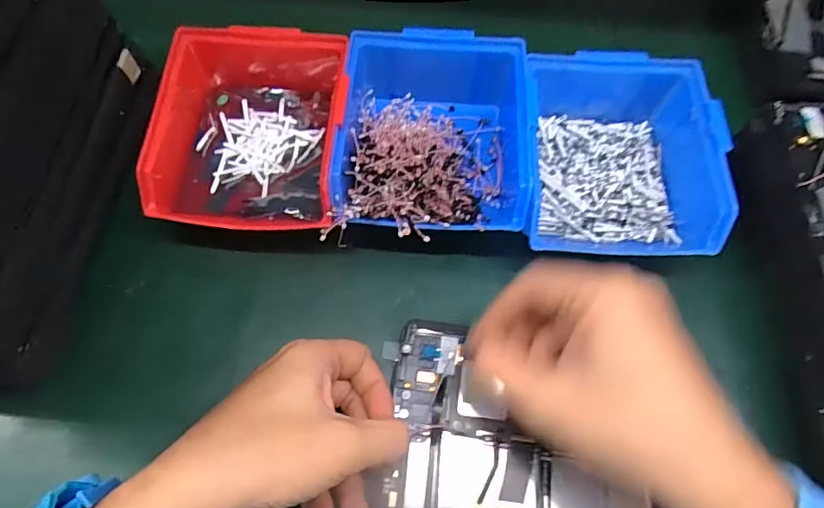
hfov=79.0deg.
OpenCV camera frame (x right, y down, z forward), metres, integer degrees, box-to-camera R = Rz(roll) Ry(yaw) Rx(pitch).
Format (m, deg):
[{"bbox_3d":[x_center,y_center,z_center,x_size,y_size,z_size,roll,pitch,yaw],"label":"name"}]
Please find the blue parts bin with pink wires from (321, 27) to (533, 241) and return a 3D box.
[{"bbox_3d":[0.015,-0.079,0.350,0.127,0.067,0.150,5,64,0],"label":"blue parts bin with pink wires"}]

